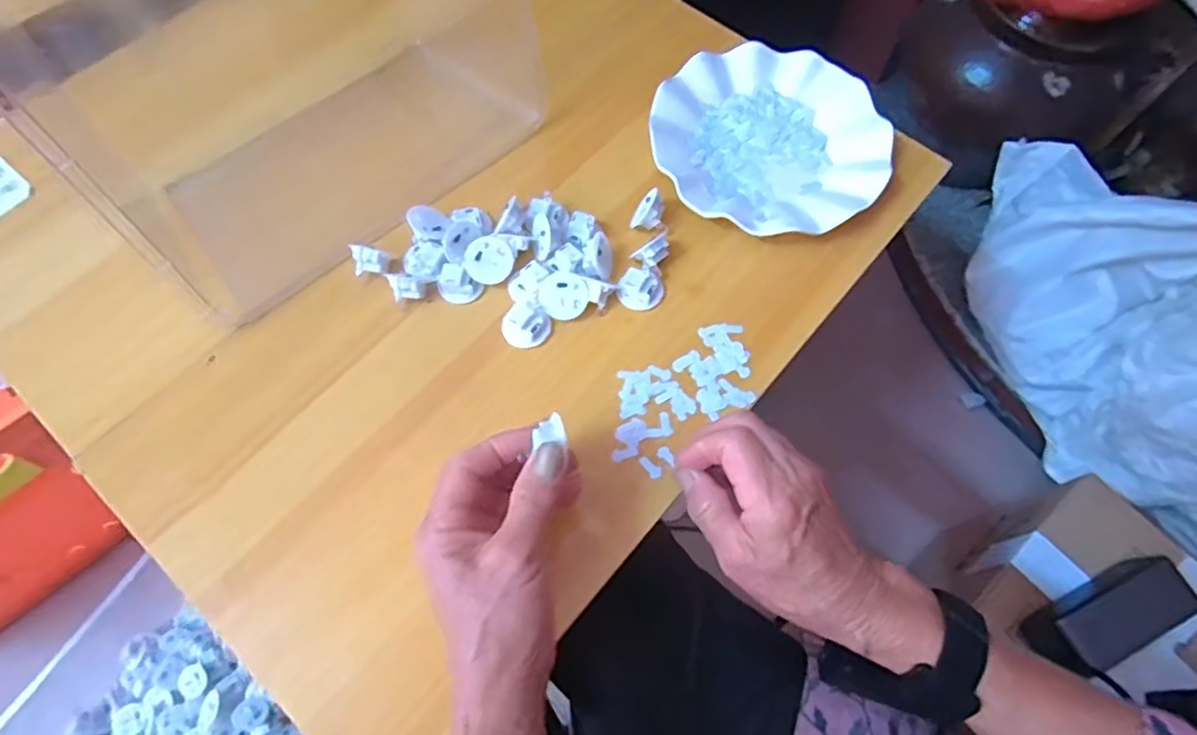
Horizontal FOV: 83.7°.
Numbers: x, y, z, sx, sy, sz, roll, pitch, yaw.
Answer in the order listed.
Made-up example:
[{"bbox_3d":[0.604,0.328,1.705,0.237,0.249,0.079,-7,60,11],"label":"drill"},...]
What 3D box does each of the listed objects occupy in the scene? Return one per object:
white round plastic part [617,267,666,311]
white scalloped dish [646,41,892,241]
[{"bbox_3d":[0.030,-0.055,0.474,0.030,0.014,0.027,26,67,10],"label":"white round plastic part"},{"bbox_3d":[0.133,-0.178,0.527,0.183,0.022,0.177,1,65,-1],"label":"white scalloped dish"}]

